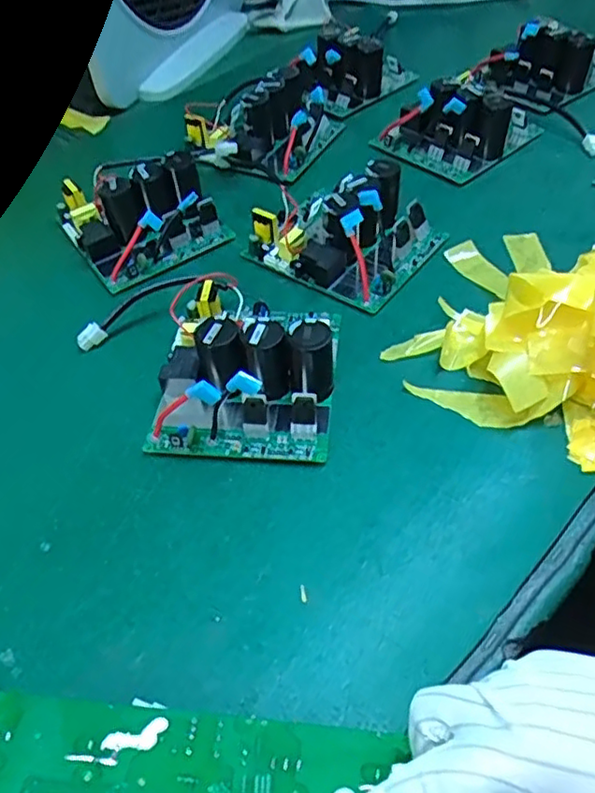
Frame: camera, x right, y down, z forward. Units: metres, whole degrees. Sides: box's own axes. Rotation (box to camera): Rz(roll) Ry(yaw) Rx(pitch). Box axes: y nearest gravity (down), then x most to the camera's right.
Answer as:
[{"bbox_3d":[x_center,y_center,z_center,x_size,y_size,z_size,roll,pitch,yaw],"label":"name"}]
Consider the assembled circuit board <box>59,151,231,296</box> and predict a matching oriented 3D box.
[{"bbox_3d":[-0.142,-0.168,0.550,0.118,0.058,0.133,-29,53,-19],"label":"assembled circuit board"}]

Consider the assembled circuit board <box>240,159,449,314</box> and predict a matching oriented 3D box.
[{"bbox_3d":[0.039,-0.147,0.521,0.140,0.056,0.119,27,57,25],"label":"assembled circuit board"}]

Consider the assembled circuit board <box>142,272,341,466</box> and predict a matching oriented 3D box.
[{"bbox_3d":[-0.036,-0.031,0.428,0.123,0.057,0.144,3,50,7],"label":"assembled circuit board"}]

